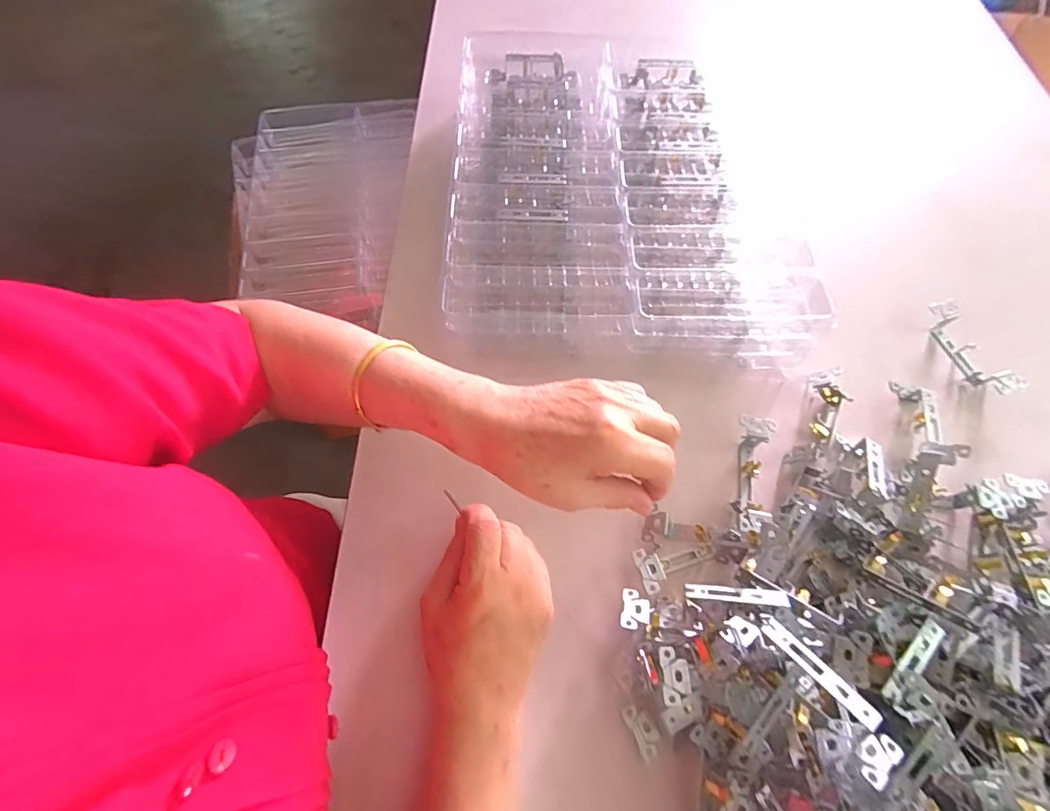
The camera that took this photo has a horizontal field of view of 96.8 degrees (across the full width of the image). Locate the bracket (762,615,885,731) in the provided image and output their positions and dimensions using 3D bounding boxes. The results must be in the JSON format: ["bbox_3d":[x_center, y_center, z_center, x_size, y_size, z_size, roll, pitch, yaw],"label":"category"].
[{"bbox_3d":[0.176,0.159,0.282,0.012,0.005,0.071,-31,43,-16],"label":"bracket"}]

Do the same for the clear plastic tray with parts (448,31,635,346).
[{"bbox_3d":[0.012,-0.258,0.503,0.173,0.036,0.432,1,64,-1],"label":"clear plastic tray with parts"}]

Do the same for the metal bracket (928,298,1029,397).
[{"bbox_3d":[0.444,-0.056,0.465,0.031,0.028,0.106,-10,65,-6],"label":"metal bracket"}]

